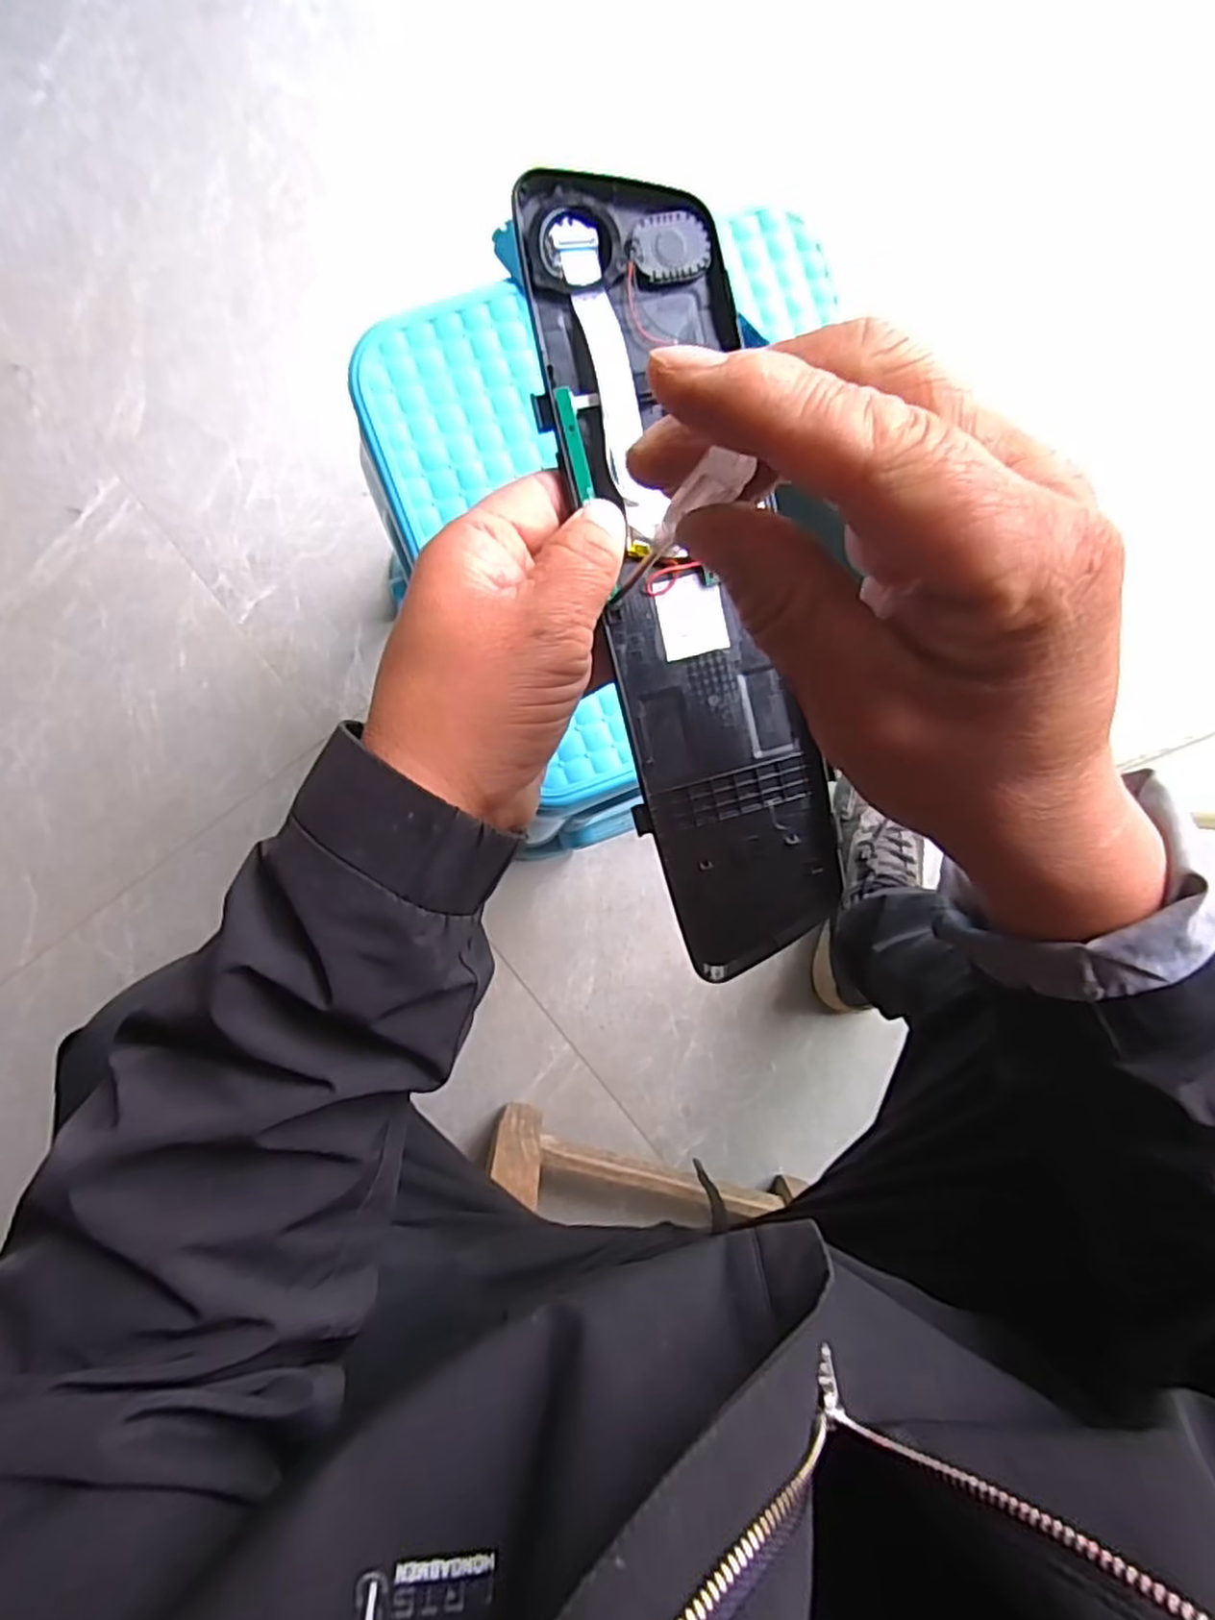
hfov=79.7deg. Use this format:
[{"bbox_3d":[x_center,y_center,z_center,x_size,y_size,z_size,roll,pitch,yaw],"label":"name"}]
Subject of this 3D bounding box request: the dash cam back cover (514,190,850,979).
[{"bbox_3d":[0.033,-0.078,0.275,0.073,0.012,0.284,-16,101,-5],"label":"dash cam back cover"}]

